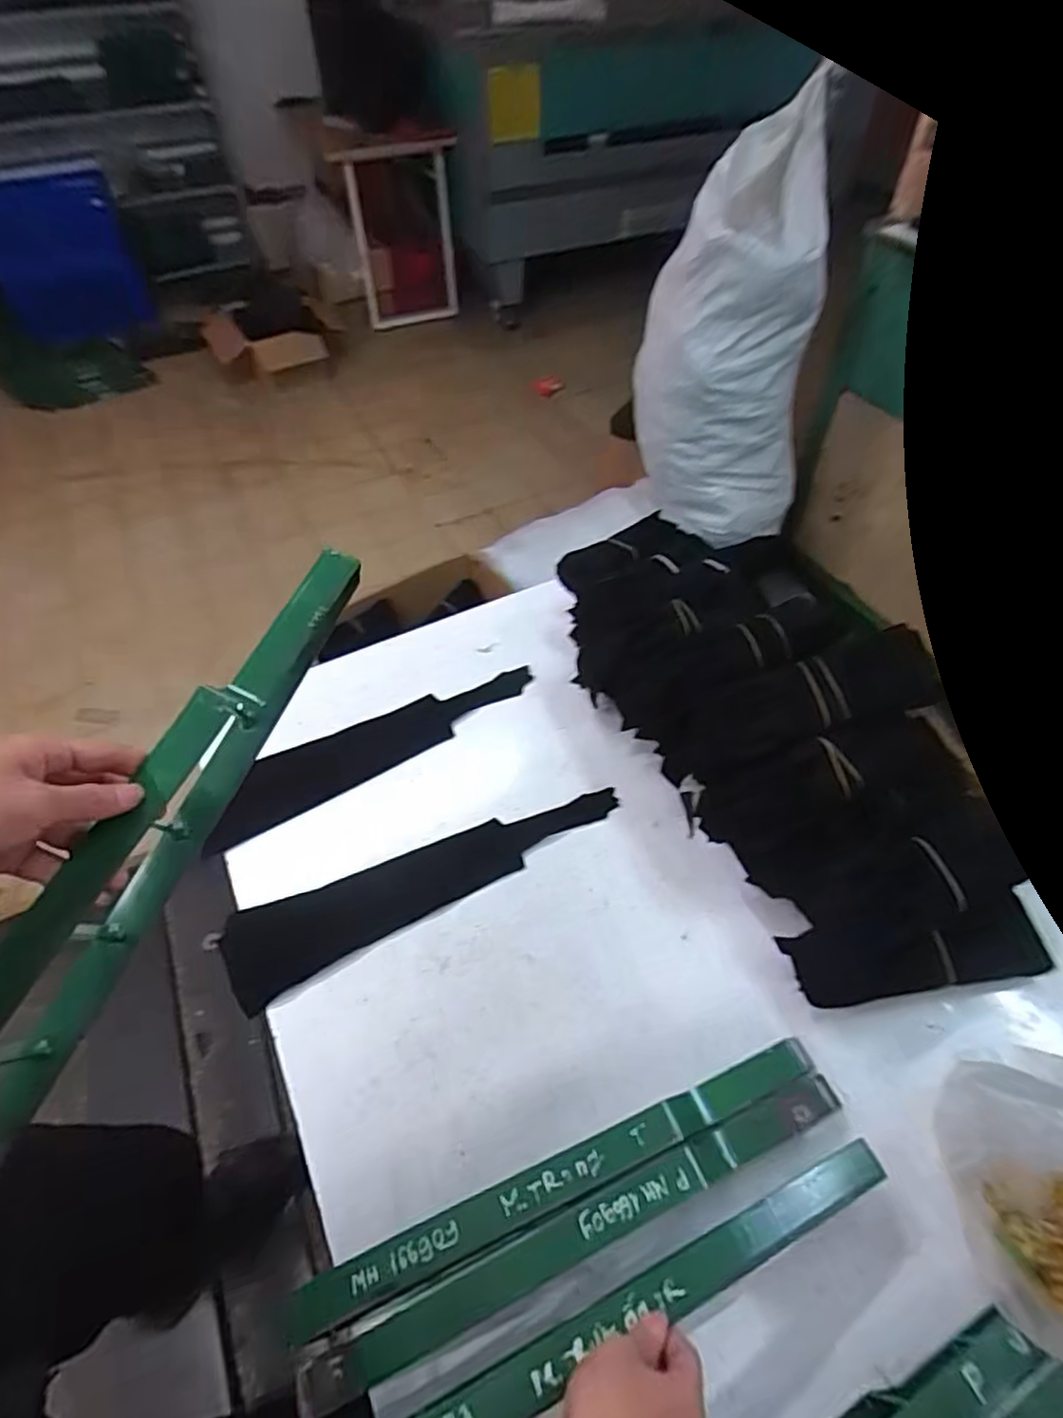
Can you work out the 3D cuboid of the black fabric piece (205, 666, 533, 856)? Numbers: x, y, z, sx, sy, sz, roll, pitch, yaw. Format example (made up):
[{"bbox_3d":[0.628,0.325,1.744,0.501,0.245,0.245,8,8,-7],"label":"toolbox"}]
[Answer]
[{"bbox_3d":[-0.213,0.045,0.929,0.457,0.014,0.102,-27,60,-19],"label":"black fabric piece"}]

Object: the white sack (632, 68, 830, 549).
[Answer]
[{"bbox_3d":[0.428,-0.762,1.466,0.381,0.770,0.368,11,53,10],"label":"white sack"}]

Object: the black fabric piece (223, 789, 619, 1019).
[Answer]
[{"bbox_3d":[-0.114,0.201,0.804,0.464,0.012,0.104,-20,55,-16],"label":"black fabric piece"}]

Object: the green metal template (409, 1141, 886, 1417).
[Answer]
[{"bbox_3d":[0.074,0.434,0.492,0.458,0.021,0.031,-14,52,-21],"label":"green metal template"}]

